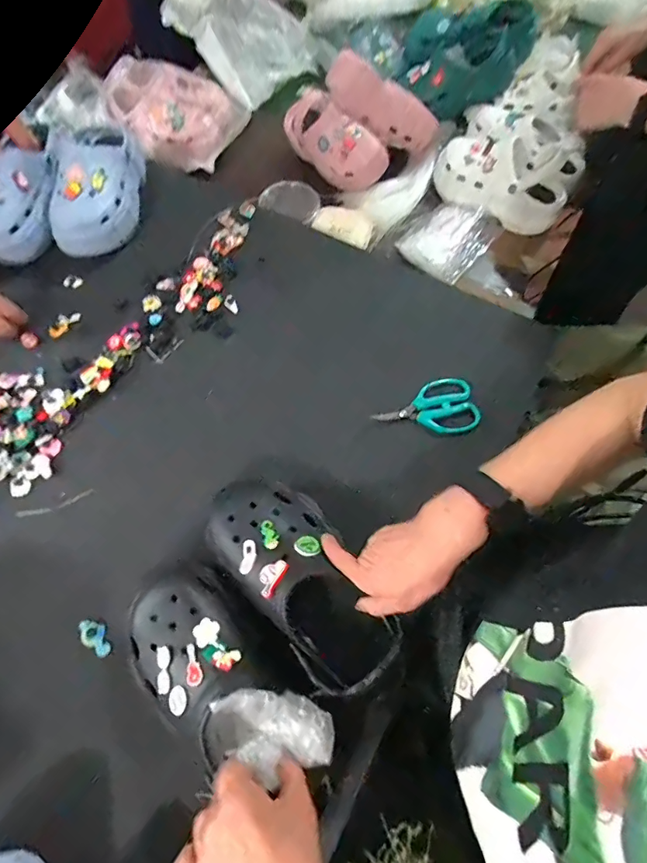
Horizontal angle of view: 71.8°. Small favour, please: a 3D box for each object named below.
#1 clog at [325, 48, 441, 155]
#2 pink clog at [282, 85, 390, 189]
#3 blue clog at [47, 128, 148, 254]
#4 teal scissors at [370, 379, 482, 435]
[{"bbox_3d":[0.136,-0.734,1.006,0.272,0.104,0.086,26,65,-14],"label":"clog"},{"bbox_3d":[0.017,-0.658,0.983,0.101,0.125,0.258,-36,70,-16],"label":"pink clog"},{"bbox_3d":[-0.386,-0.426,0.759,0.133,0.095,0.233,-3,64,-2],"label":"blue clog"},{"bbox_3d":[0.145,-0.030,0.626,0.143,0.015,0.082,-7,64,-4],"label":"teal scissors"}]

